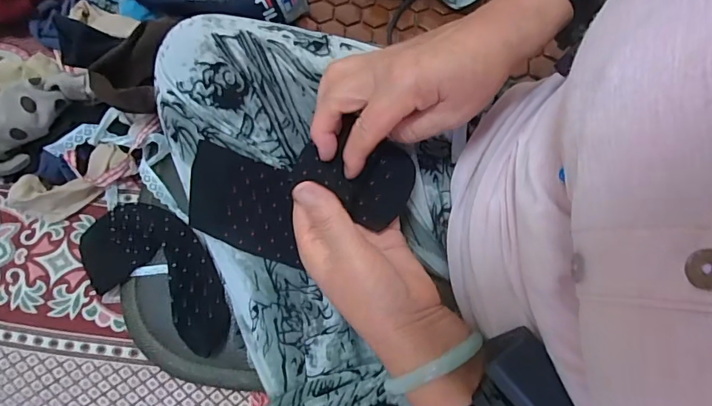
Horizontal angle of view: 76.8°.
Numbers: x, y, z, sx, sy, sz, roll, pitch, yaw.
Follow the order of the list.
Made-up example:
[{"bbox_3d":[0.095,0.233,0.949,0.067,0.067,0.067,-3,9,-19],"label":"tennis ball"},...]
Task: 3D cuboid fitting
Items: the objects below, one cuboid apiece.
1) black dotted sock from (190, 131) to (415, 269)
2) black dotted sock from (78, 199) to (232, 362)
[{"bbox_3d":[-0.050,-0.005,0.354,0.183,0.060,0.083,-5,69,15],"label":"black dotted sock"},{"bbox_3d":[-0.194,0.060,0.434,0.185,0.059,0.098,26,73,10],"label":"black dotted sock"}]

